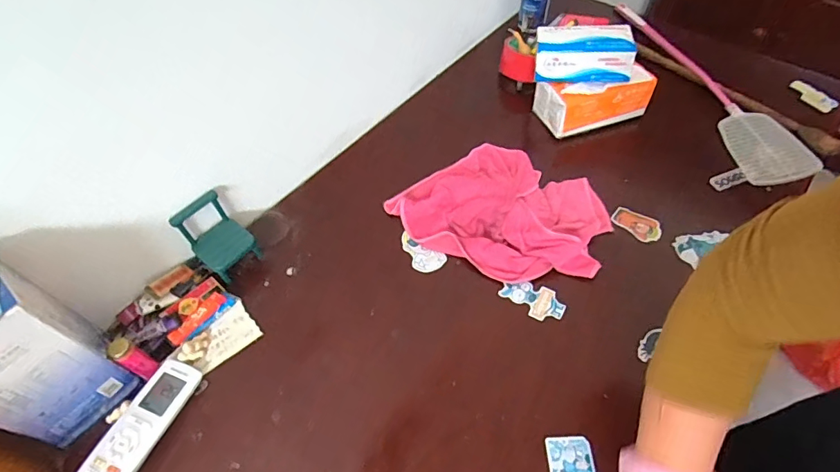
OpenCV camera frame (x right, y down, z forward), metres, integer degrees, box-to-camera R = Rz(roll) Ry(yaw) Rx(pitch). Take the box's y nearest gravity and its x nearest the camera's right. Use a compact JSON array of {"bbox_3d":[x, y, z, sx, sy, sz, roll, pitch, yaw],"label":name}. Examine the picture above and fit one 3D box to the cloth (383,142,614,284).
[{"bbox_3d":[0.124,-0.041,0.658,0.269,0.038,0.215,32,63,22],"label":"cloth"}]

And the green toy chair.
[{"bbox_3d":[-0.262,0.004,0.610,0.067,0.095,0.070,33,61,24],"label":"green toy chair"}]

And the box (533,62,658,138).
[{"bbox_3d":[0.281,-0.227,0.754,0.167,0.072,0.083,-13,56,-6],"label":"box"}]

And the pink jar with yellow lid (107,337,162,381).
[{"bbox_3d":[-0.320,0.138,0.521,0.018,0.070,0.024,22,60,17],"label":"pink jar with yellow lid"}]

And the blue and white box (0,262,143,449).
[{"bbox_3d":[-0.396,0.115,0.464,0.107,0.193,0.099,36,65,24],"label":"blue and white box"}]

